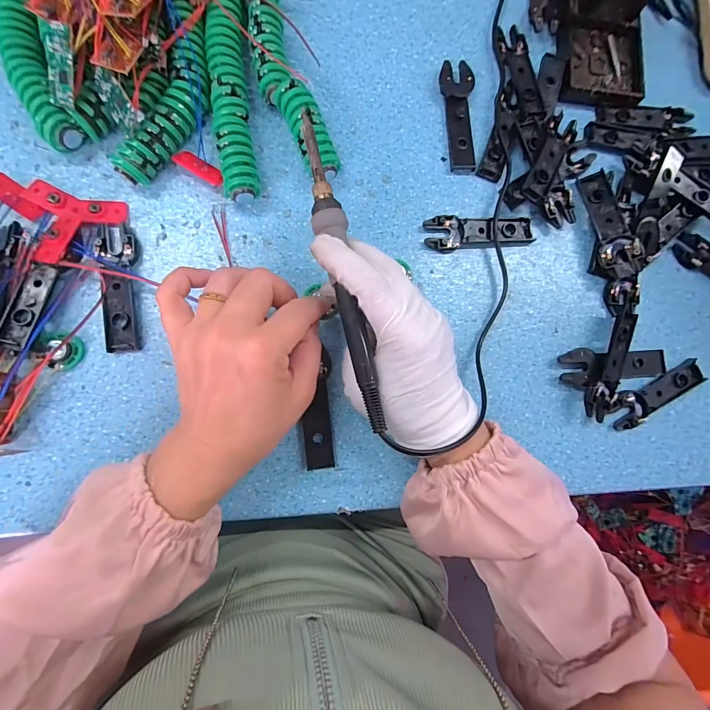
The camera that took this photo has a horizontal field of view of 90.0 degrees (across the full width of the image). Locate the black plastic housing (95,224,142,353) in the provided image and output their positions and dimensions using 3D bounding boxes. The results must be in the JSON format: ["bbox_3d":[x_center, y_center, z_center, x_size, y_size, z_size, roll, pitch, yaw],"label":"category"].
[{"bbox_3d":[-0.169,-0.049,0.254,0.025,0.009,0.093,-4,85,-7],"label":"black plastic housing"}]

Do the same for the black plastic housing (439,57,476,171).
[{"bbox_3d":[0.088,-0.199,0.298,0.027,0.009,0.090,-5,85,-7],"label":"black plastic housing"}]

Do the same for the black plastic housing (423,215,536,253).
[{"bbox_3d":[0.103,-0.100,0.290,0.091,0.007,0.027,-5,85,-7],"label":"black plastic housing"}]

